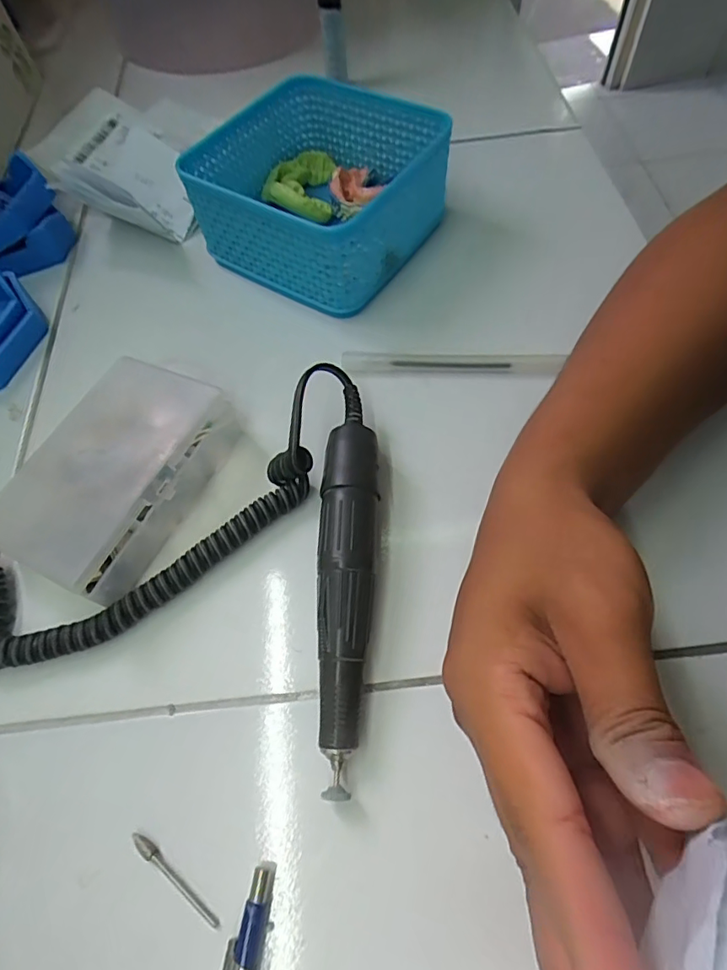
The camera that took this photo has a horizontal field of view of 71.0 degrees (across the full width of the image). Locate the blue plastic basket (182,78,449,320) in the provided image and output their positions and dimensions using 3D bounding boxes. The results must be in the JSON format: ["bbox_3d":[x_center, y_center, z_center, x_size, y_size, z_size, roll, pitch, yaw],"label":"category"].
[{"bbox_3d":[-0.026,-0.191,0.335,0.131,0.064,0.133,29,68,18],"label":"blue plastic basket"}]

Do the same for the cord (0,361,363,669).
[{"bbox_3d":[-0.117,0.026,0.243,0.266,0.035,0.078,-23,63,-8],"label":"cord"}]

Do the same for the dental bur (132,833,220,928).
[{"bbox_3d":[-0.071,0.149,0.193,0.045,0.004,0.005,31,68,19],"label":"dental bur"}]

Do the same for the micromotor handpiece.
[{"bbox_3d":[-0.007,0.046,0.228,0.026,0.029,0.157,0,62,4],"label":"micromotor handpiece"}]

